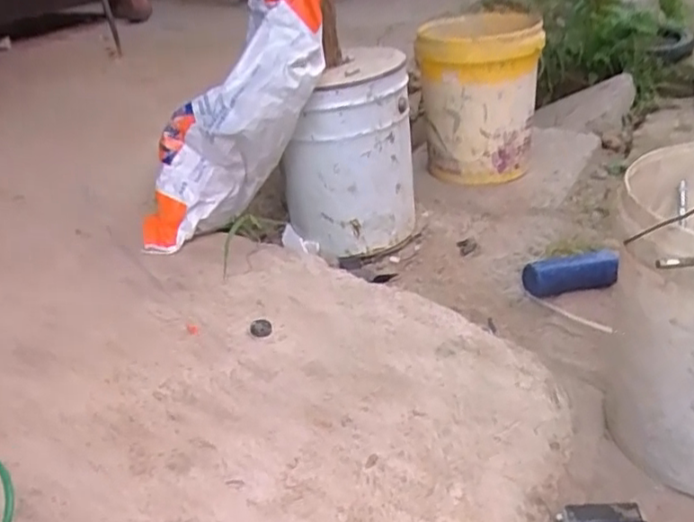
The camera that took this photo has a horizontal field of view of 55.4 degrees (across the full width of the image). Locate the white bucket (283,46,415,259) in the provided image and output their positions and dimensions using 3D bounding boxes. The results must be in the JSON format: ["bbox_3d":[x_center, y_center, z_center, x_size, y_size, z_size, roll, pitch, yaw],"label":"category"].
[{"bbox_3d":[0.000,-0.214,1.348,0.264,0.370,0.232,-7,28,-3],"label":"white bucket"}]

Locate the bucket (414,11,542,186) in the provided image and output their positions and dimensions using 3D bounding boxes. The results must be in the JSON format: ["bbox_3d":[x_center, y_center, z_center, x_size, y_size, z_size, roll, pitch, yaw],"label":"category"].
[{"bbox_3d":[0.335,-0.415,1.715,0.294,0.378,0.327,-3,28,5],"label":"bucket"}]

